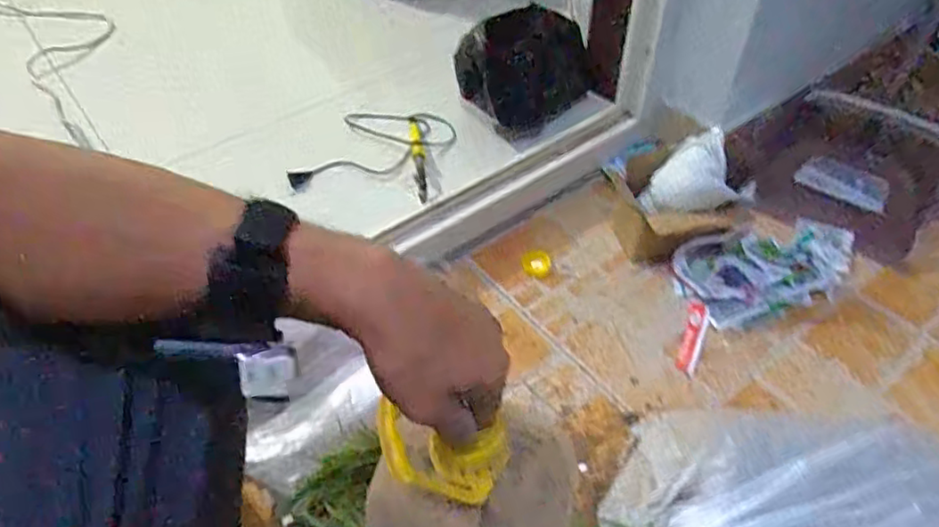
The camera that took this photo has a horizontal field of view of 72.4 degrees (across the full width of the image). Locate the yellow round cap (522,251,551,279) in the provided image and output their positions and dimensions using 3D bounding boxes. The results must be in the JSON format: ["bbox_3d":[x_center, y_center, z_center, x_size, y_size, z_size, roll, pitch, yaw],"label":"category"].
[{"bbox_3d":[0.101,0.001,0.960,0.043,0.005,0.045,2,63,-3],"label":"yellow round cap"}]

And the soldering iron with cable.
[{"bbox_3d":[-0.159,-0.204,1.099,0.249,0.024,0.246,8,49,8],"label":"soldering iron with cable"}]

